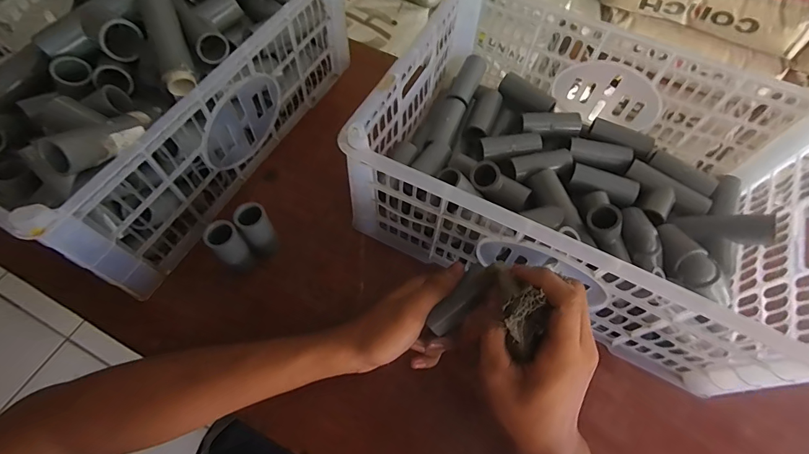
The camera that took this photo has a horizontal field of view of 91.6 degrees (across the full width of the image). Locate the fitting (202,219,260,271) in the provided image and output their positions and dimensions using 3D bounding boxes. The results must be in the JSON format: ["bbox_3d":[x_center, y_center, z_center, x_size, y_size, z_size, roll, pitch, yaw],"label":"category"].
[{"bbox_3d":[-0.169,0.021,0.386,0.030,0.067,0.027,42,68,17],"label":"fitting"}]

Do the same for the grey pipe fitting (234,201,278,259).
[{"bbox_3d":[-0.146,0.006,0.397,0.027,0.070,0.031,-30,68,-17],"label":"grey pipe fitting"}]

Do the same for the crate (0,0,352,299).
[{"bbox_3d":[-0.289,-0.177,0.441,0.284,0.139,0.407,25,64,10],"label":"crate"}]

